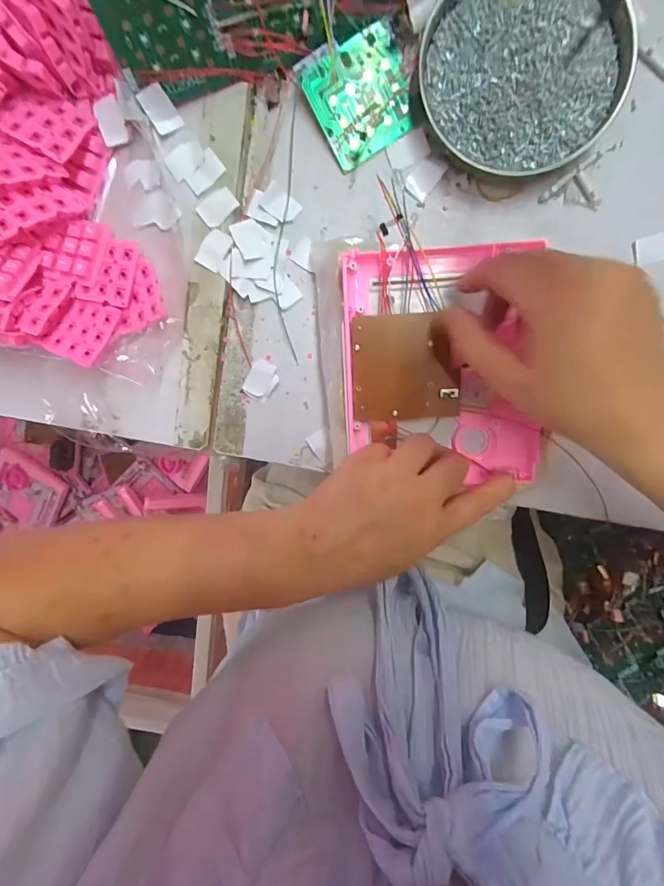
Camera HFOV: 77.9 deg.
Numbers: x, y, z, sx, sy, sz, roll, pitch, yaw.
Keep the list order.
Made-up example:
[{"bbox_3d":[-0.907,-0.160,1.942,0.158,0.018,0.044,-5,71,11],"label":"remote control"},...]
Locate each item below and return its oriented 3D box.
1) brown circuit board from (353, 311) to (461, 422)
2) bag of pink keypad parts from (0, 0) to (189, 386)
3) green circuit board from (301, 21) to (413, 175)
[{"bbox_3d":[0.052,-0.052,0.288,0.072,0.012,0.072,-1,98,5],"label":"brown circuit board"},{"bbox_3d":[-0.221,-0.187,0.285,0.220,0.080,0.251,11,99,3],"label":"bag of pink keypad parts"},{"bbox_3d":[0.022,-0.248,0.298,0.068,0.004,0.066,-28,110,9],"label":"green circuit board"}]

